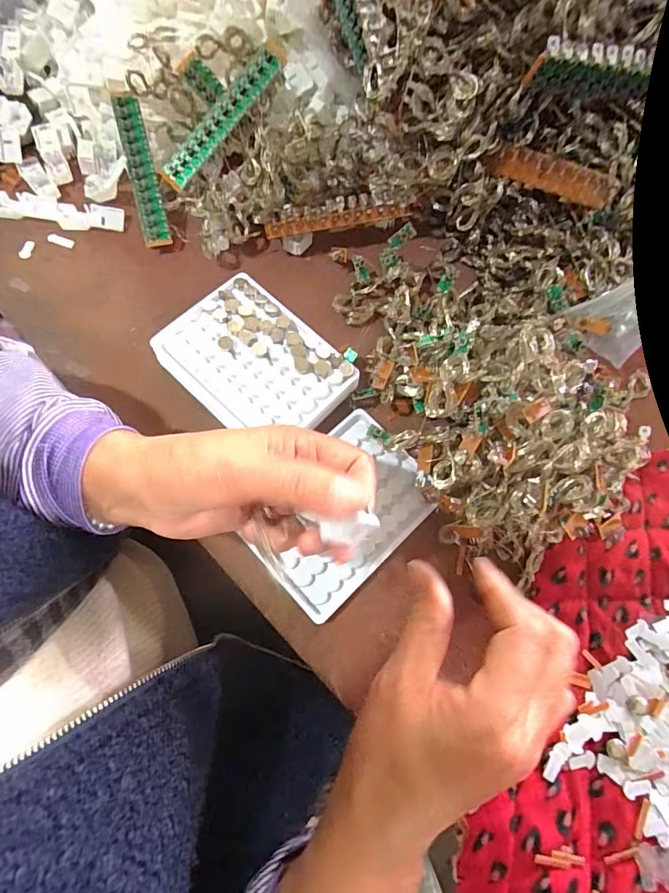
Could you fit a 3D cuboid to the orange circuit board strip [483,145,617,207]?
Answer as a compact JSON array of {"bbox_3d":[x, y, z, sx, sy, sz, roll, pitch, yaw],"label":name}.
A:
[{"bbox_3d":[0.176,-0.223,0.344,0.097,0.026,0.013,28,62,11],"label":"orange circuit board strip"}]

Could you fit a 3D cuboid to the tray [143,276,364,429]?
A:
[{"bbox_3d":[-0.060,-0.061,0.324,0.131,0.026,0.098,42,76,11],"label":"tray"}]

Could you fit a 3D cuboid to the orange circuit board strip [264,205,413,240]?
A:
[{"bbox_3d":[0.006,-0.194,0.360,0.129,0.018,0.013,-9,73,-4],"label":"orange circuit board strip"}]

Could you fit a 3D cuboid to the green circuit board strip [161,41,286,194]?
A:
[{"bbox_3d":[-0.087,-0.258,0.331,0.131,0.015,0.018,-45,78,8],"label":"green circuit board strip"}]

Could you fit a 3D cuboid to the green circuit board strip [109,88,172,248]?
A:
[{"bbox_3d":[-0.165,-0.234,0.359,0.022,0.015,0.123,-13,95,-5],"label":"green circuit board strip"}]

